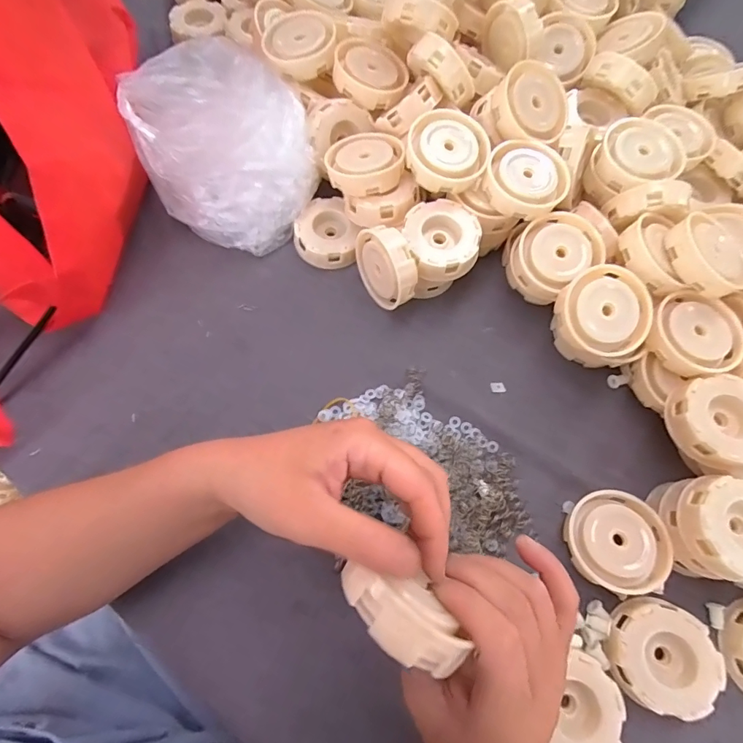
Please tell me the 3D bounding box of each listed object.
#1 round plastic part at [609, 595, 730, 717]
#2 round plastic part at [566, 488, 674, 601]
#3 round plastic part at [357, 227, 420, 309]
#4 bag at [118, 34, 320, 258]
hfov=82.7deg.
[{"bbox_3d":[0.196,0.192,0.287,0.061,0.027,0.063,1,69,-2],"label":"round plastic part"},{"bbox_3d":[0.179,0.125,0.309,0.065,0.026,0.071,1,69,-2],"label":"round plastic part"},{"bbox_3d":[0.012,-0.088,0.354,0.020,0.057,0.065,-29,97,-29],"label":"round plastic part"},{"bbox_3d":[-0.124,-0.196,0.368,0.142,0.113,0.146,-27,73,-12],"label":"bag"}]

